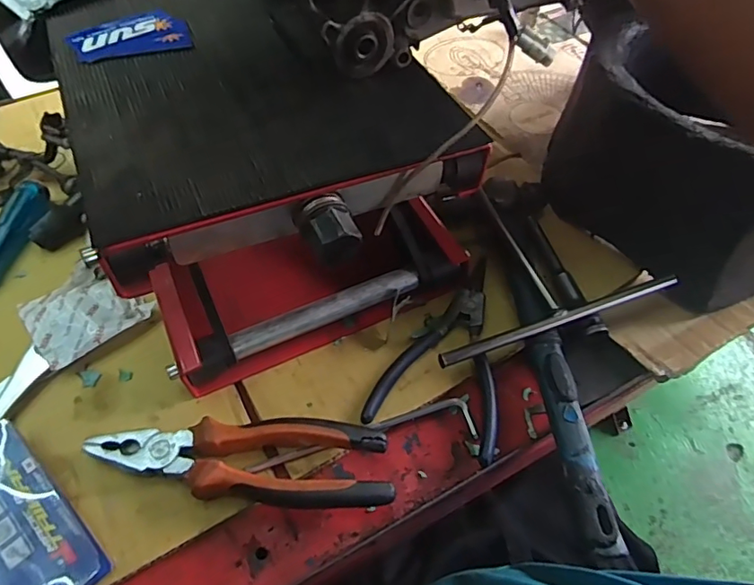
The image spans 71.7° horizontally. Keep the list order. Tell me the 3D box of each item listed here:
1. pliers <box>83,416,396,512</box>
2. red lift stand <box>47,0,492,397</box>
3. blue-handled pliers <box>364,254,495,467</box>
[{"bbox_3d":[-0.089,0.104,0.333,0.194,0.014,0.053,6,54,4],"label":"pliers"},{"bbox_3d":[-0.091,-0.118,0.413,0.224,0.159,0.331,-20,56,-14],"label":"red lift stand"},{"bbox_3d":[0.056,0.035,0.393,0.090,0.013,0.165,14,55,10],"label":"blue-handled pliers"}]

